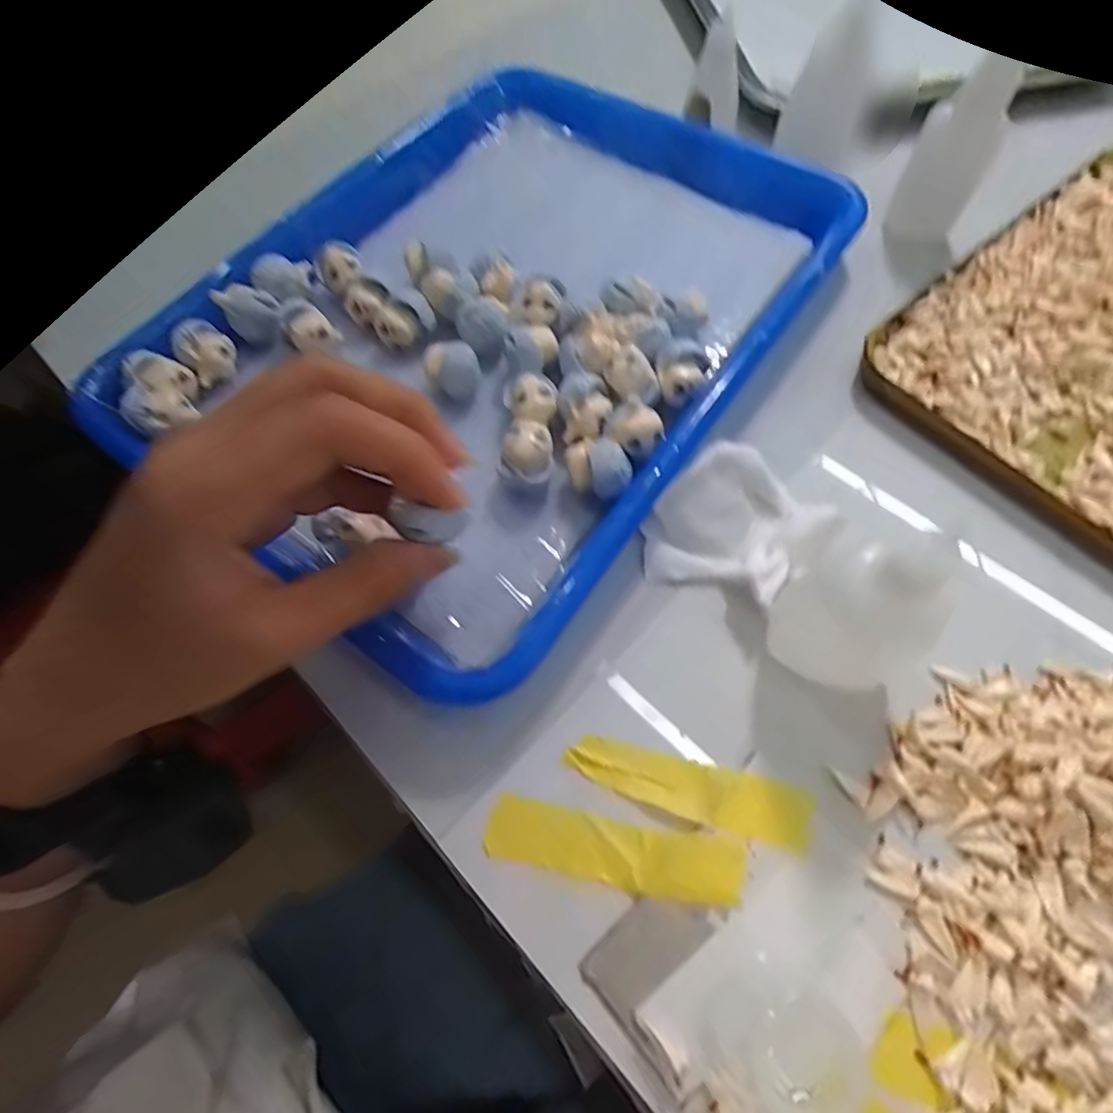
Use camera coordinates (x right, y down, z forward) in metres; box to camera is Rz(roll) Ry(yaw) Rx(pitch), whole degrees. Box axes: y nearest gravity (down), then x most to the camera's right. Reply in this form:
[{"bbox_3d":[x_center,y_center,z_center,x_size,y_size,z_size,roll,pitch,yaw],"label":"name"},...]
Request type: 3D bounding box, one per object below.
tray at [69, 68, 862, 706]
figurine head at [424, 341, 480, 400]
[{"bbox_3d":[-0.023,-0.130,0.286,0.250,0.039,0.346,33,70,17],"label":"tray"},{"bbox_3d":[-0.047,-0.085,0.260,0.022,0.017,0.018,-11,64,-2],"label":"figurine head"}]

